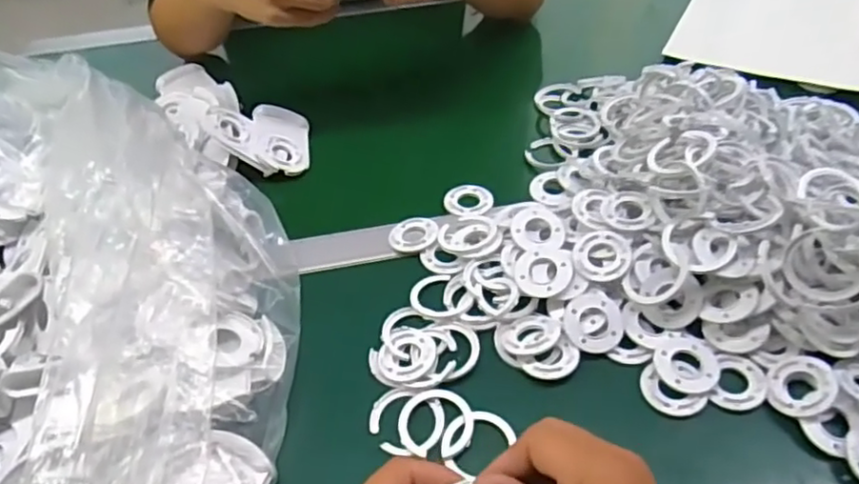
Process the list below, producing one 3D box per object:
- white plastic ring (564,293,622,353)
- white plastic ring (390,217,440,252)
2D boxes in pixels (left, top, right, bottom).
[{"bbox_3d":[0.123,0.060,0.479,0.043,0.005,0.044,-1,73,2],"label":"white plastic ring"},{"bbox_3d":[-0.014,-0.007,0.562,0.041,0.006,0.040,-2,47,2],"label":"white plastic ring"}]

